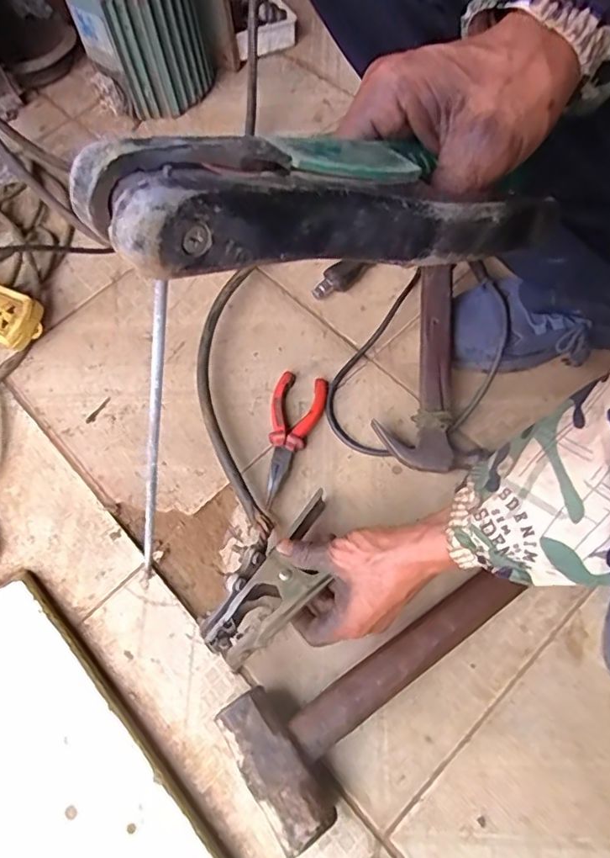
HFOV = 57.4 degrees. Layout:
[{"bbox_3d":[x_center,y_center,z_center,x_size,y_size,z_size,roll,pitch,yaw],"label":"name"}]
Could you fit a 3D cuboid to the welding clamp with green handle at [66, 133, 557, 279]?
[{"bbox_3d":[0.017,-0.082,0.204,0.186,0.024,0.043,-12,61,-30],"label":"welding clamp with green handle"}]

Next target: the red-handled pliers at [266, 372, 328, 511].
[{"bbox_3d":[-0.014,0.008,0.548,0.051,0.019,0.138,9,65,8],"label":"red-handled pliers"}]

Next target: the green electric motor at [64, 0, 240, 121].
[{"bbox_3d":[-0.204,-0.529,0.734,0.133,0.154,0.168,35,71,19],"label":"green electric motor"}]

